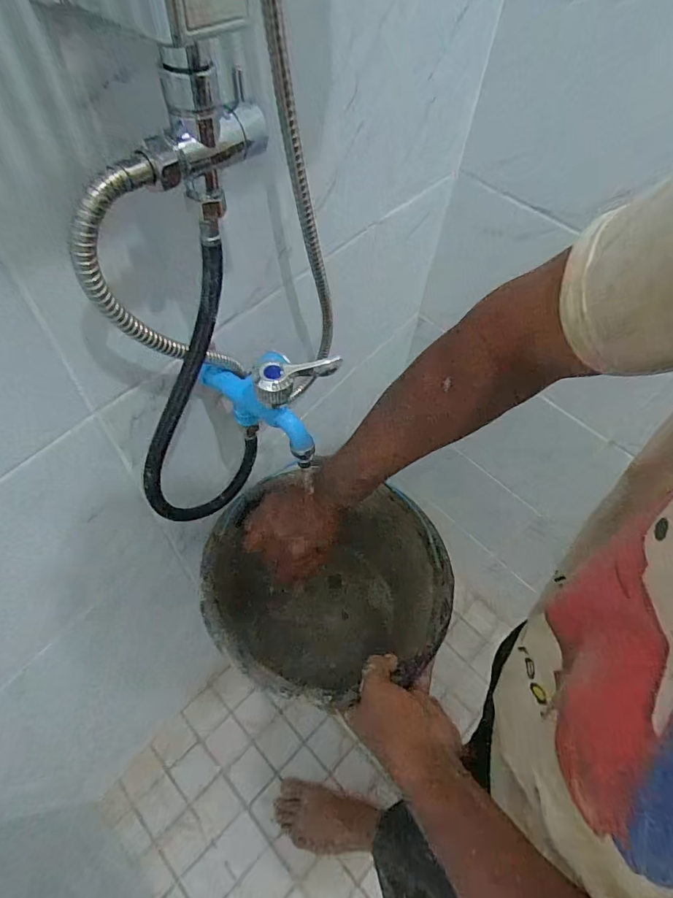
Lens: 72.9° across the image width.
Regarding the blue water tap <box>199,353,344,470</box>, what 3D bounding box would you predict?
[{"bbox_3d":[-0.057,-0.056,0.408,0.117,0.089,0.064,37,60,18],"label":"blue water tap"}]

